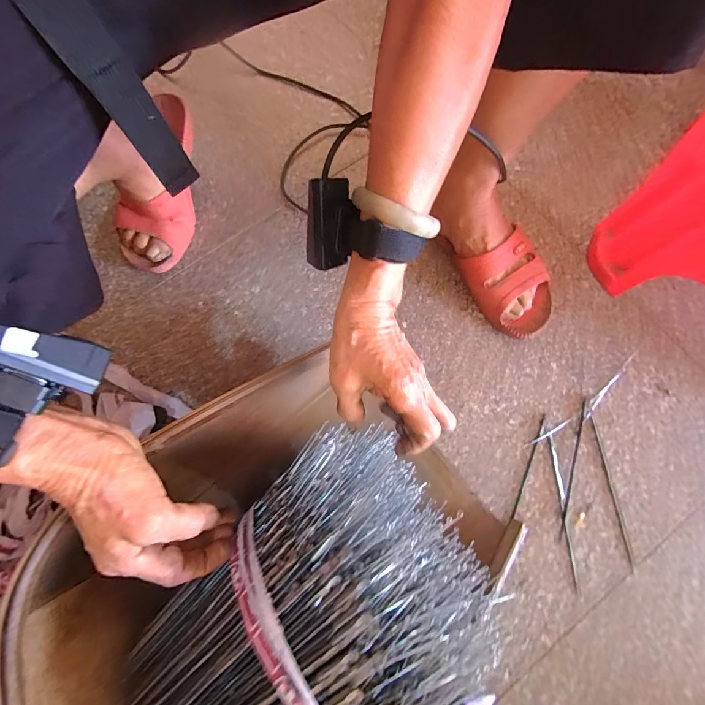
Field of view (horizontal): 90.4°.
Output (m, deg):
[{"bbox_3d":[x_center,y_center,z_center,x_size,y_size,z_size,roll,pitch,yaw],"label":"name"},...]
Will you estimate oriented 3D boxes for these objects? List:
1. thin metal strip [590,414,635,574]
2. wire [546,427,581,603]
[{"bbox_3d":[0.295,0.157,0.396,0.006,0.004,0.166,-7,76,-1],"label":"thin metal strip"},{"bbox_3d":[0.240,0.176,0.395,0.008,0.004,0.175,-4,76,0],"label":"wire"}]

